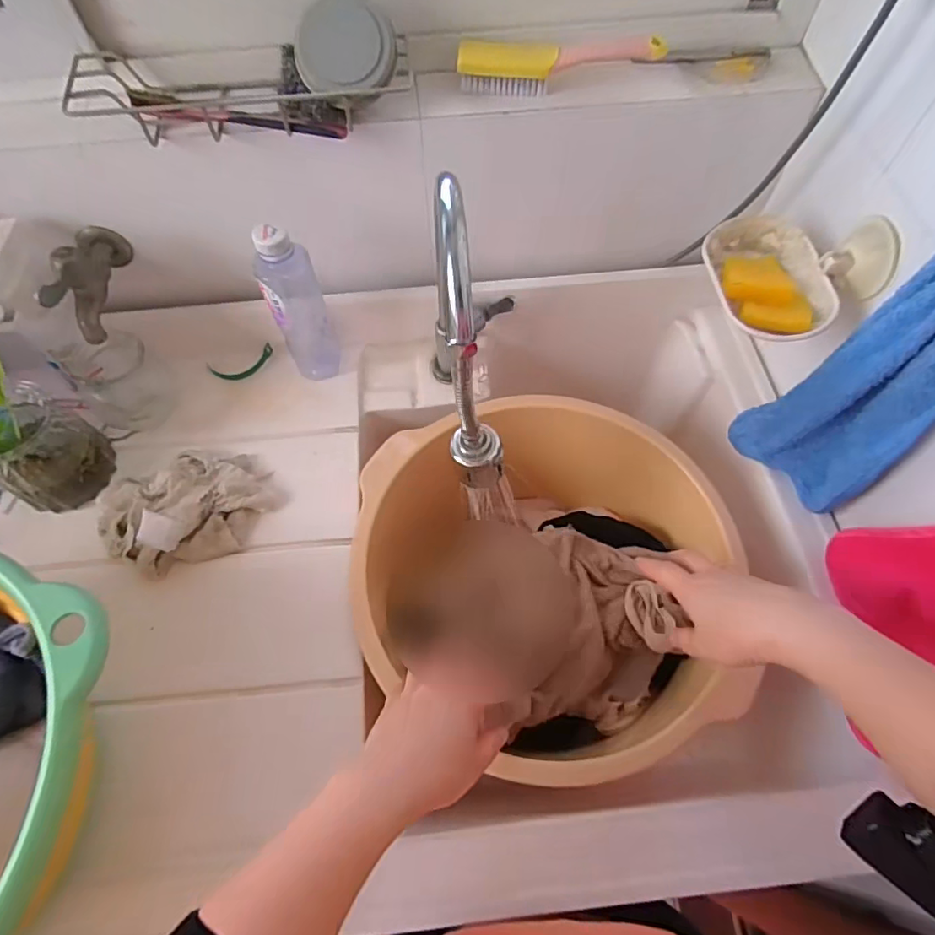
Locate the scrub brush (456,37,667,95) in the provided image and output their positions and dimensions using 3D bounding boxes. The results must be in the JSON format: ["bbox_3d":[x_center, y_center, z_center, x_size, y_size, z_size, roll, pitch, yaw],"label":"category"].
[{"bbox_3d":[0.085,-0.365,0.495,0.183,0.035,0.028,-3,62,-1],"label":"scrub brush"}]

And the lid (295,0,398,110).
[{"bbox_3d":[-0.099,-0.343,0.447,0.078,0.011,0.077,0,98,0],"label":"lid"}]

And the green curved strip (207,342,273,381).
[{"bbox_3d":[-0.270,-0.123,0.652,0.077,0.011,0.034,-19,64,-10],"label":"green curved strip"}]

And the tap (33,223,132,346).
[{"bbox_3d":[-0.370,-0.188,0.532,0.042,0.069,0.127,-7,62,-4],"label":"tap"}]

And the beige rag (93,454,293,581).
[{"bbox_3d":[-0.280,0.034,0.547,0.157,0.044,0.133,-37,68,-17],"label":"beige rag"}]

